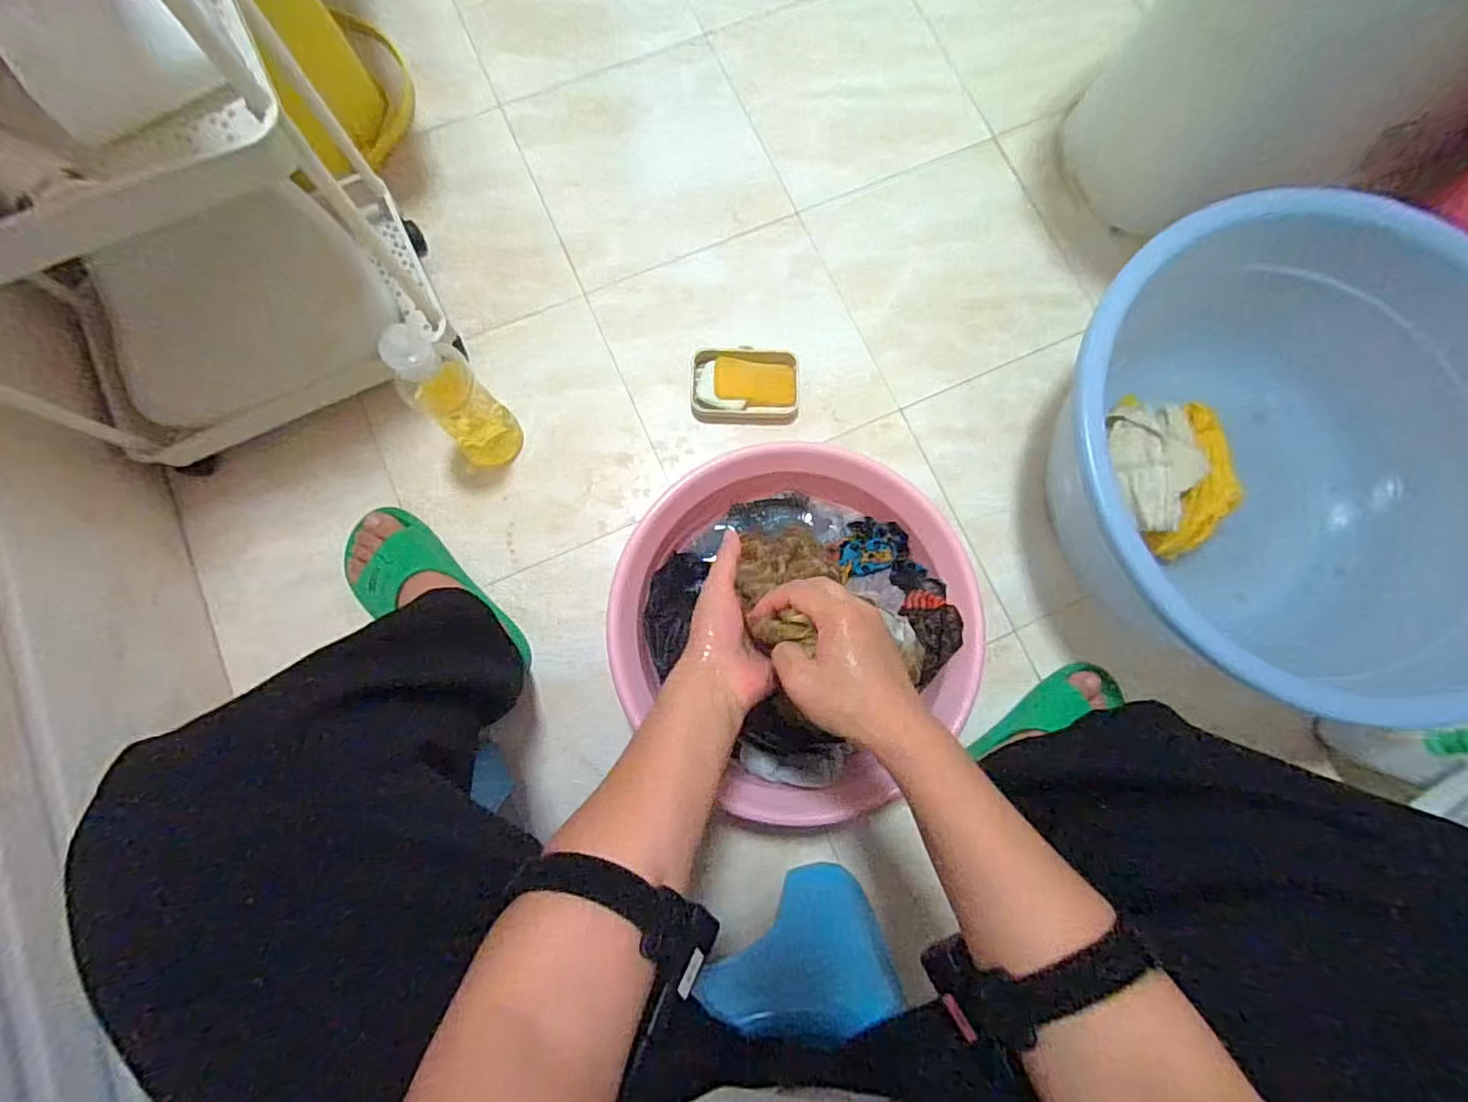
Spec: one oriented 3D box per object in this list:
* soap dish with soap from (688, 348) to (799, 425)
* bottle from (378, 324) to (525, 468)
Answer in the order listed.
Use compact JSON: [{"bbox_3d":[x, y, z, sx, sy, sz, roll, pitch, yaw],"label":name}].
[{"bbox_3d":[0.014,-0.205,0.759,0.130,0.029,0.093,0,80,-2],"label":"soap dish with soap"},{"bbox_3d":[-0.286,-0.155,0.636,0.069,0.234,0.066,0,80,-2],"label":"bottle"}]

